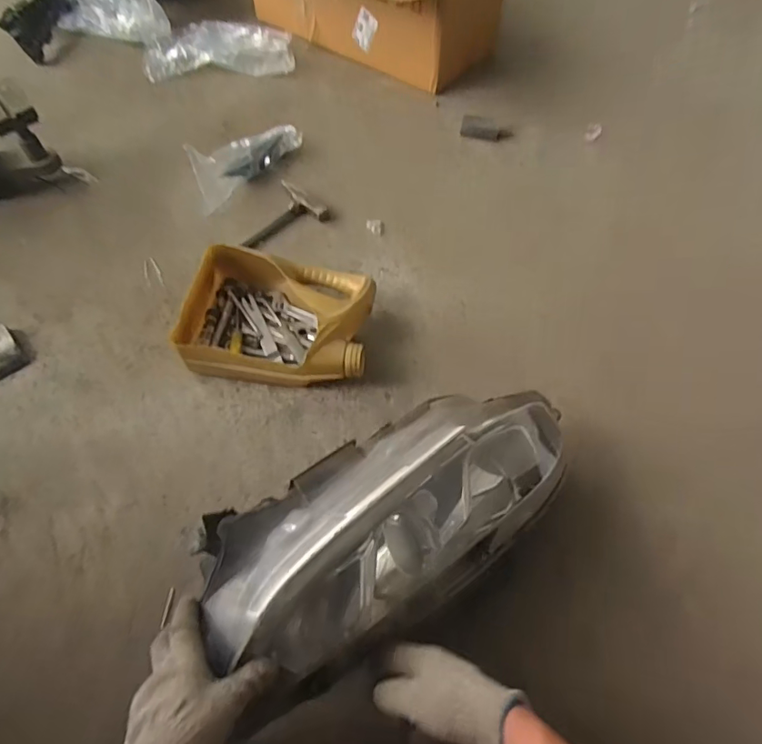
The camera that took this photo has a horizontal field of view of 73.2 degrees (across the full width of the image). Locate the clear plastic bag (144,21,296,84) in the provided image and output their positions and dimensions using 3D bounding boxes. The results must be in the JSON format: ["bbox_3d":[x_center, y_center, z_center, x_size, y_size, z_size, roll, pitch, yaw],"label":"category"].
[{"bbox_3d":[-0.413,-0.829,1.310,0.379,0.047,0.210,4,60,4],"label":"clear plastic bag"}]

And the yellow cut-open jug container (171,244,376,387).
[{"bbox_3d":[-0.166,-0.080,0.834,0.288,0.085,0.218,9,60,7],"label":"yellow cut-open jug container"}]

